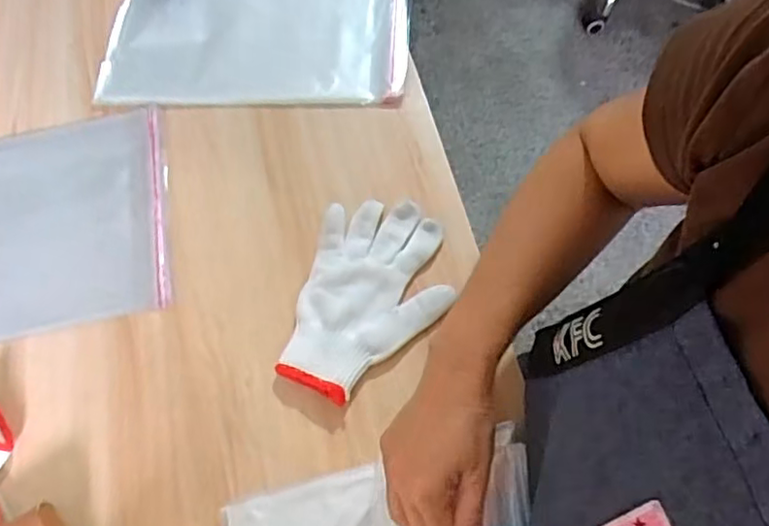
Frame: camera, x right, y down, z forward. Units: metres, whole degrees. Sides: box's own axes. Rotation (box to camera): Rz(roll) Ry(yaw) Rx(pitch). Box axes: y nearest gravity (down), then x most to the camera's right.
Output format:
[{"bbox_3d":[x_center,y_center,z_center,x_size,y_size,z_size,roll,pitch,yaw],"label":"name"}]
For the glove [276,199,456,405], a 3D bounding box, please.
[{"bbox_3d":[-0.010,0.031,0.562,0.126,0.024,0.190,11,64,9],"label":"glove"}]

